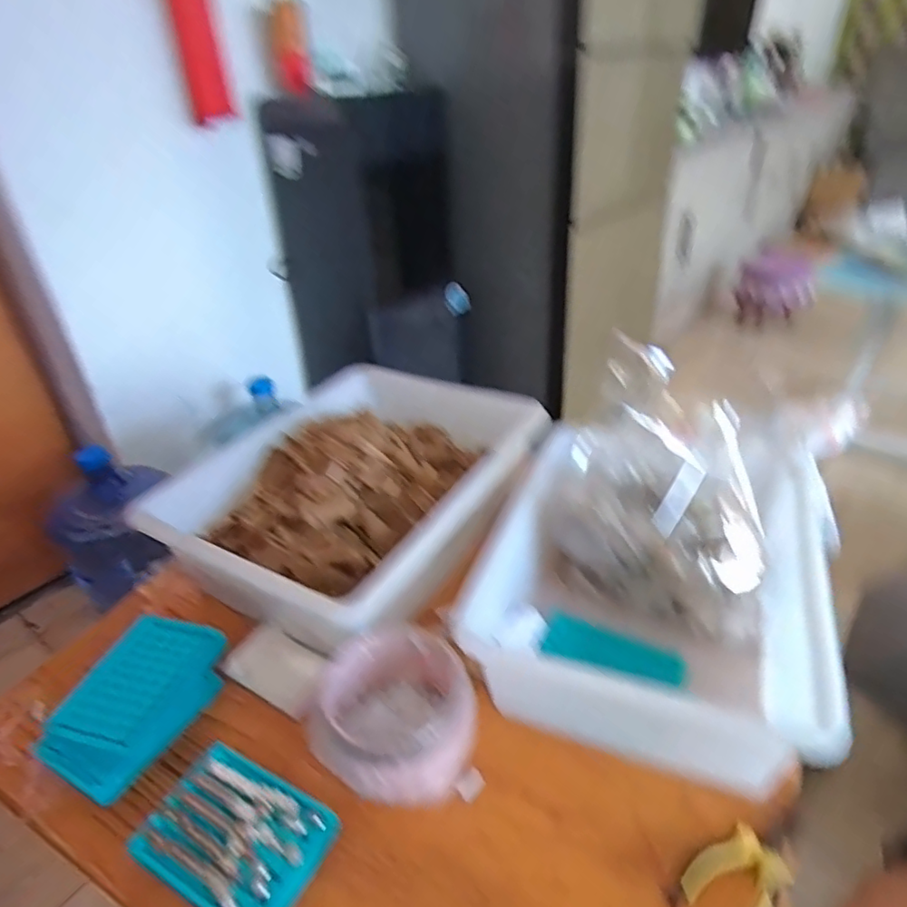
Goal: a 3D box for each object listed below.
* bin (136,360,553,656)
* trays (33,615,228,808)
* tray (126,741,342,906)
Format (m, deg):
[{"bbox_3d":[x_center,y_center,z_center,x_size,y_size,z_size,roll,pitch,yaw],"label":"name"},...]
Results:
[{"bbox_3d":[-0.103,0.034,0.741,0.326,0.097,0.419,16,38,27],"label":"bin"},{"bbox_3d":[-0.291,0.229,0.558,0.104,0.052,0.161,3,34,9],"label":"trays"},{"bbox_3d":[-0.169,0.297,0.465,0.129,0.025,0.095,13,37,23],"label":"tray"}]

